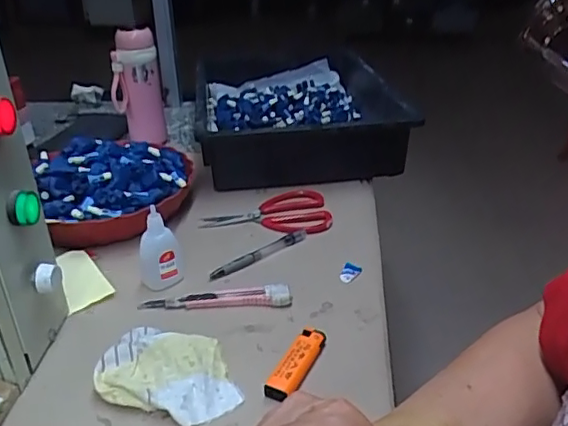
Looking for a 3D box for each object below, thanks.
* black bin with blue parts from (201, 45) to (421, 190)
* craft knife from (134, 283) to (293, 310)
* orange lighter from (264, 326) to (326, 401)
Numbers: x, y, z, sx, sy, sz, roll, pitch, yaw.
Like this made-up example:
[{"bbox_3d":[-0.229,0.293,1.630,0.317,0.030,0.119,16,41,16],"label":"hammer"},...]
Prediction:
[{"bbox_3d":[0.019,-0.164,0.943,0.308,0.099,0.414,-4,28,-6],"label":"black bin with blue parts"},{"bbox_3d":[-0.069,0.085,0.569,0.150,0.017,0.018,0,29,-1],"label":"craft knife"},{"bbox_3d":[0.012,0.130,0.490,0.024,0.015,0.081,14,32,23],"label":"orange lighter"}]

